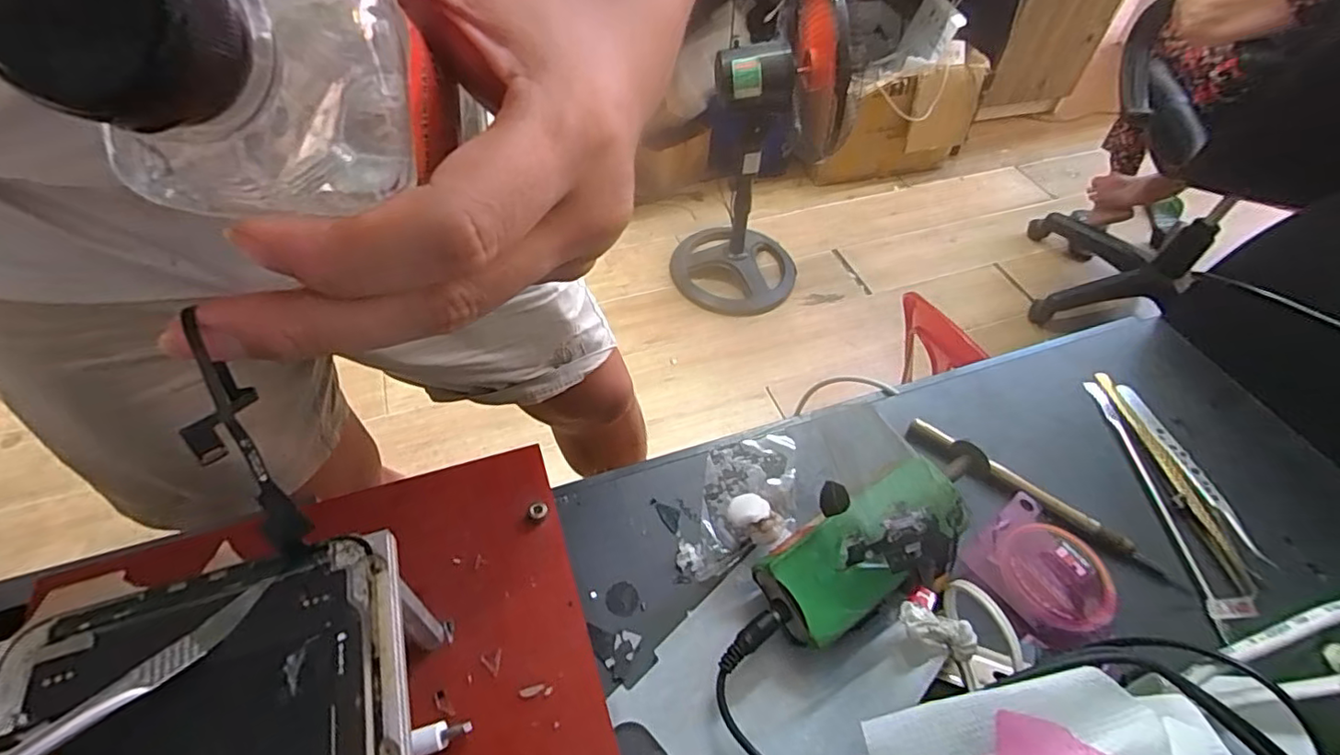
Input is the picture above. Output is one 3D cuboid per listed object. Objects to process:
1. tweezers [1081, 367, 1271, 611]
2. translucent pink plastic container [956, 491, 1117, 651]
[{"bbox_3d":[0.262,0.052,0.310,0.029,0.014,0.140,1,52,-2],"label":"tweezers"},{"bbox_3d":[0.172,0.091,0.278,0.053,0.016,0.062,-21,56,-18],"label":"translucent pink plastic container"}]

